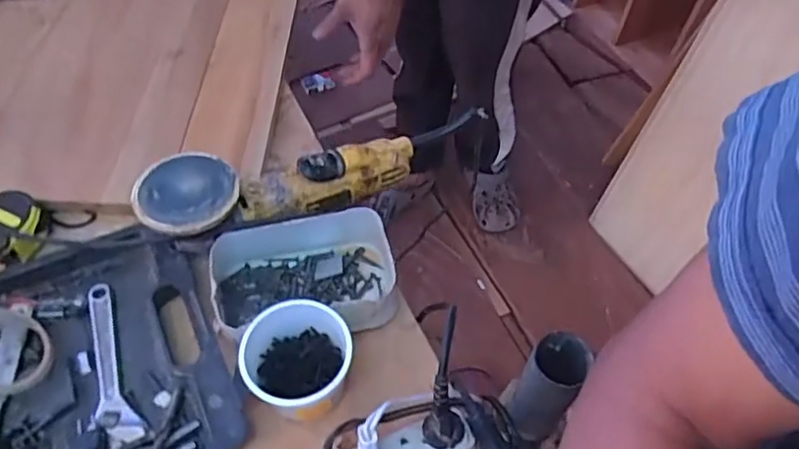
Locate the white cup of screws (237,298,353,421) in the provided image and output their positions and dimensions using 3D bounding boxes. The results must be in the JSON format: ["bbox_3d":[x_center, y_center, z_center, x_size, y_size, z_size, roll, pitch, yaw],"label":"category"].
[{"bbox_3d":[-0.091,0.129,0.548,0.093,0.081,0.093,3,54,-4],"label":"white cup of screws"}]

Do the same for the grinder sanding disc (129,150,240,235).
[{"bbox_3d":[-0.207,-0.034,0.595,0.095,0.010,0.097,-10,56,-13],"label":"grinder sanding disc"}]

